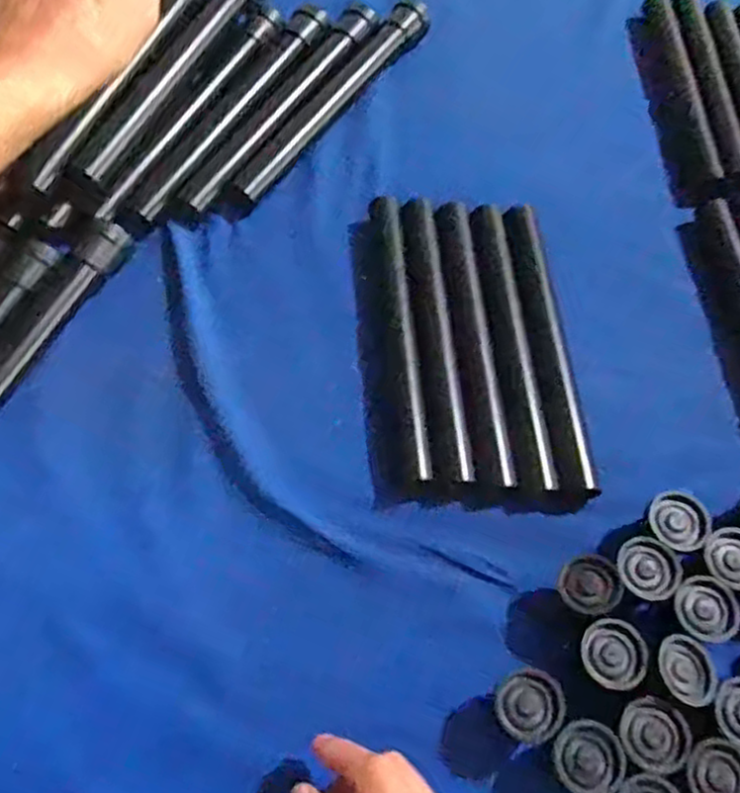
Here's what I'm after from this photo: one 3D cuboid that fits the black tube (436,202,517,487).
[{"bbox_3d":[0.071,-0.044,0.494,0.022,0.020,0.214,-4,64,-6],"label":"black tube"}]

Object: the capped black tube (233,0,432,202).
[{"bbox_3d":[-0.026,-0.242,0.596,0.026,0.032,0.241,33,66,12],"label":"capped black tube"}]

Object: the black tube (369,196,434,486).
[{"bbox_3d":[0.019,-0.044,0.495,0.024,0.032,0.209,-2,64,-4],"label":"black tube"}]

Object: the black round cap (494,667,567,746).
[{"bbox_3d":[0.083,0.161,0.386,0.034,0.021,0.033,1,63,-3],"label":"black round cap"}]

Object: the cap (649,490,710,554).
[{"bbox_3d":[0.182,0.079,0.443,0.034,0.036,0.034,1,63,-3],"label":"cap"}]

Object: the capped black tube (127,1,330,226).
[{"bbox_3d":[-0.105,-0.227,0.577,0.029,0.021,0.245,30,65,11],"label":"capped black tube"}]

